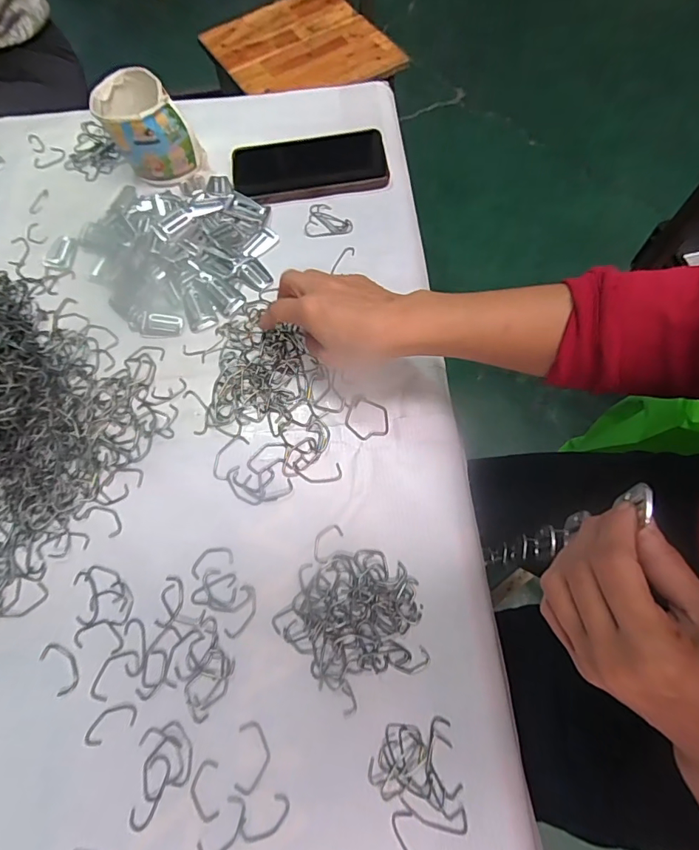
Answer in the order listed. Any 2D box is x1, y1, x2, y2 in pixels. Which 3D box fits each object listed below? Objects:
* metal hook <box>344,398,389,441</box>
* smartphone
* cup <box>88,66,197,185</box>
[{"bbox_3d":[0.016,-0.004,0.394,0.039,0.004,0.036,23,72,11],"label":"metal hook"},{"bbox_3d":[-0.045,-0.286,0.504,0.166,0.010,0.084,-5,69,1],"label":"smartphone"},{"bbox_3d":[-0.218,-0.317,0.489,0.077,0.070,0.095,-33,71,-10],"label":"cup"}]

